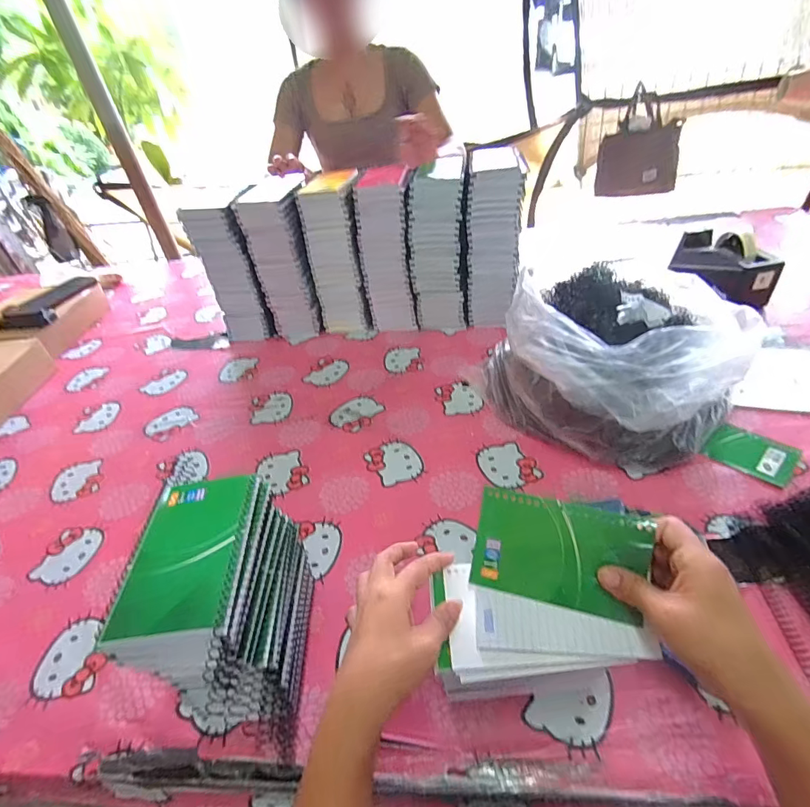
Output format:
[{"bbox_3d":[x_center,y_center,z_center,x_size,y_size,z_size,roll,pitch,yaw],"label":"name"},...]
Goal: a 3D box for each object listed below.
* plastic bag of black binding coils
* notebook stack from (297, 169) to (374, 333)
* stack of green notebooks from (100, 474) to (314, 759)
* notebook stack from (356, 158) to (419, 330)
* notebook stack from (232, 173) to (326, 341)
[{"bbox_3d":[0.277,-0.066,0.614,0.306,0.177,0.247,29,52,36],"label":"plastic bag of black binding coils"},{"bbox_3d":[-0.129,-0.303,0.881,0.109,0.288,0.152,-7,40,1],"label":"notebook stack"},{"bbox_3d":[-0.148,0.184,0.384,0.091,0.191,0.157,-4,40,4],"label":"stack of green notebooks"},{"bbox_3d":[-0.027,-0.297,0.864,0.095,0.279,0.125,-1,40,8],"label":"notebook stack"},{"bbox_3d":[-0.233,-0.290,0.885,0.108,0.284,0.171,-7,40,1],"label":"notebook stack"}]

